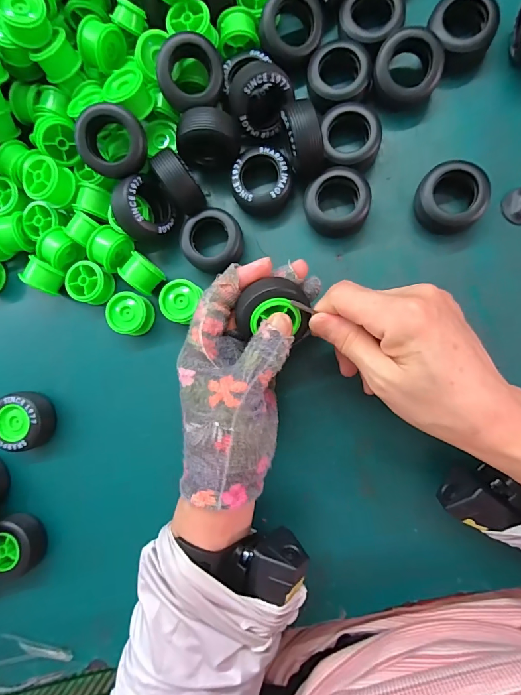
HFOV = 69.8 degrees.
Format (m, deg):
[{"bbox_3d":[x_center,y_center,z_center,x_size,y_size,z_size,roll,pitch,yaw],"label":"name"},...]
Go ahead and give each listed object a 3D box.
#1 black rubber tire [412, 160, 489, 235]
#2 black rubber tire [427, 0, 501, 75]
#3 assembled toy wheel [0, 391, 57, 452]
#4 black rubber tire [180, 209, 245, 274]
[{"bbox_3d":[0.142,-0.112,0.278,0.050,0.020,0.045,36,93,8],"label":"black rubber tire"},{"bbox_3d":[0.153,-0.240,0.283,0.042,0.023,0.047,-26,85,7],"label":"black rubber tire"},{"bbox_3d":[-0.203,0.062,0.316,0.047,0.019,0.047,0,88,8],"label":"assembled toy wheel"},{"bbox_3d":[-0.039,-0.085,0.303,0.046,0.019,0.049,0,88,8],"label":"black rubber tire"}]

